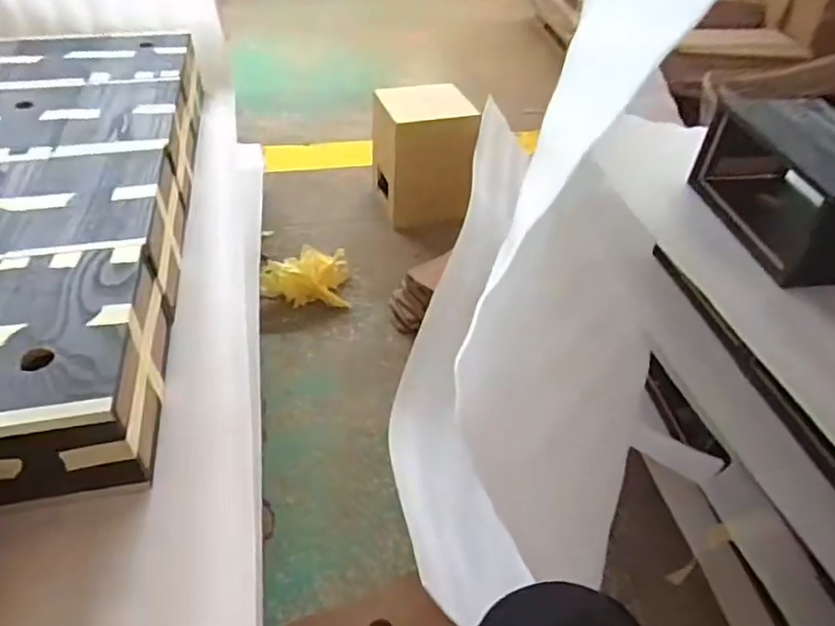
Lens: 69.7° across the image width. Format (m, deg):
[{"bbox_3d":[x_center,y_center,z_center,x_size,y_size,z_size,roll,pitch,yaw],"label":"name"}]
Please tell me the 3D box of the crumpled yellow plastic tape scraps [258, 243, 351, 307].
[{"bbox_3d":[-0.233,-0.073,1.238,0.176,0.096,0.106,-2,43,-5],"label":"crumpled yellow plastic tape scraps"}]

